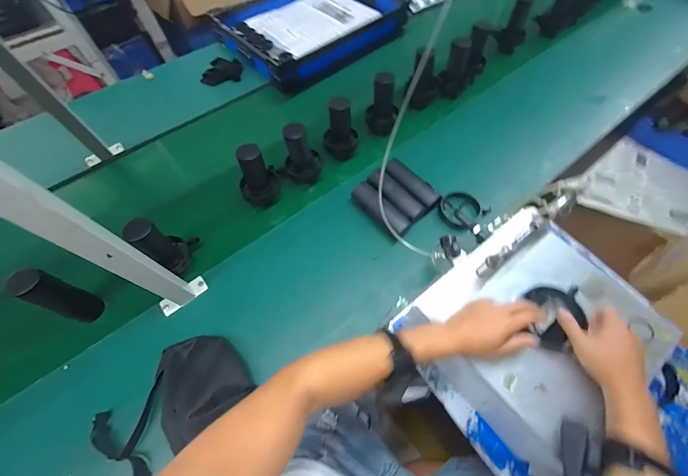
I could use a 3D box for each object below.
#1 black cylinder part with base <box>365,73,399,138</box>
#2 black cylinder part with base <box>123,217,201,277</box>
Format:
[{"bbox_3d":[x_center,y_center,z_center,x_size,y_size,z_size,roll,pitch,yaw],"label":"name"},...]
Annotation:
[{"bbox_3d":[0.102,-0.373,0.811,0.082,0.144,0.081,5,63,4],"label":"black cylinder part with base"},{"bbox_3d":[-0.383,0.012,0.622,0.063,0.170,0.081,16,65,9],"label":"black cylinder part with base"}]

